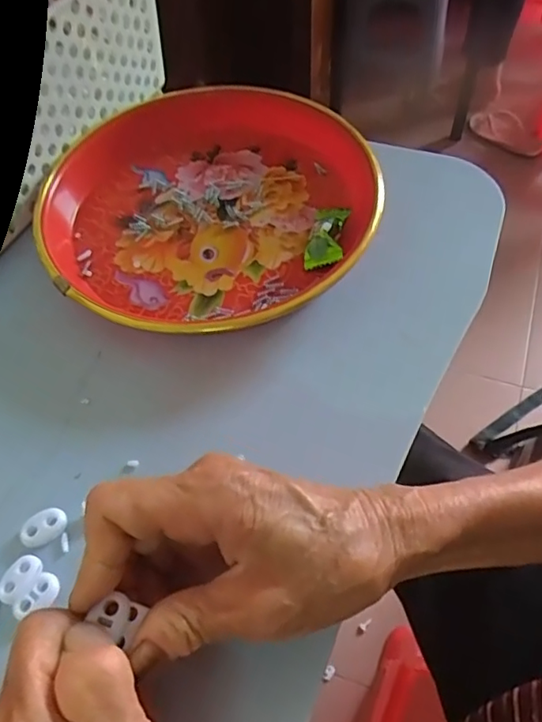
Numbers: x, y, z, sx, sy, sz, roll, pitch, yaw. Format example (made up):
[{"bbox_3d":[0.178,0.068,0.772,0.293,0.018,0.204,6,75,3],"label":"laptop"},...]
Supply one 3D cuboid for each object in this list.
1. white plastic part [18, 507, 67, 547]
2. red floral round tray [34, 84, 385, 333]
[{"bbox_3d":[-0.110,0.081,0.273,0.022,0.004,0.015,-21,57,-11],"label":"white plastic part"},{"bbox_3d":[-0.041,-0.103,0.367,0.212,0.036,0.200,-2,56,2],"label":"red floral round tray"}]

